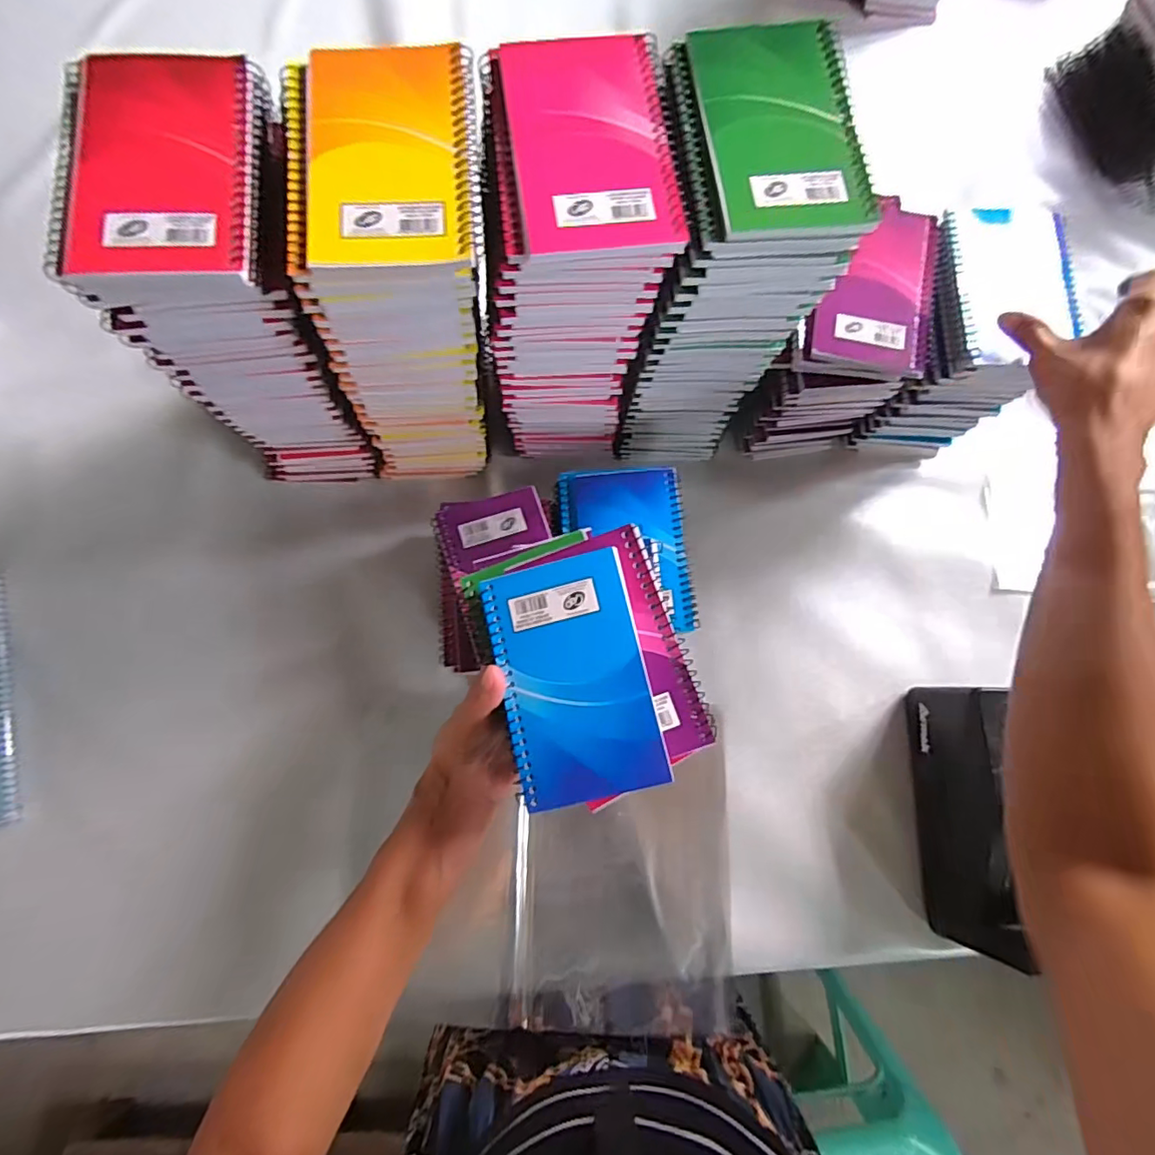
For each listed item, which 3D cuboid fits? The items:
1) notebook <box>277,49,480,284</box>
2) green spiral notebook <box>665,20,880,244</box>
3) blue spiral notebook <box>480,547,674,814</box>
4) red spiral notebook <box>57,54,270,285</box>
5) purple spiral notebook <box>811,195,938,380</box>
[{"bbox_3d":[-0.103,-0.223,0.286,0.099,0.010,0.131,-4,79,-2],"label":"notebook"},{"bbox_3d":[0.105,-0.245,0.295,0.093,0.009,0.131,-6,79,-2],"label":"green spiral notebook"},{"bbox_3d":[-0.003,0.056,0.304,0.081,0.014,0.131,-11,79,-3],"label":"blue spiral notebook"},{"bbox_3d":[-0.210,-0.210,0.272,0.092,0.011,0.123,-8,79,-3],"label":"red spiral notebook"},{"bbox_3d":[0.224,-0.227,0.411,0.079,0.018,0.150,12,79,1],"label":"purple spiral notebook"}]

